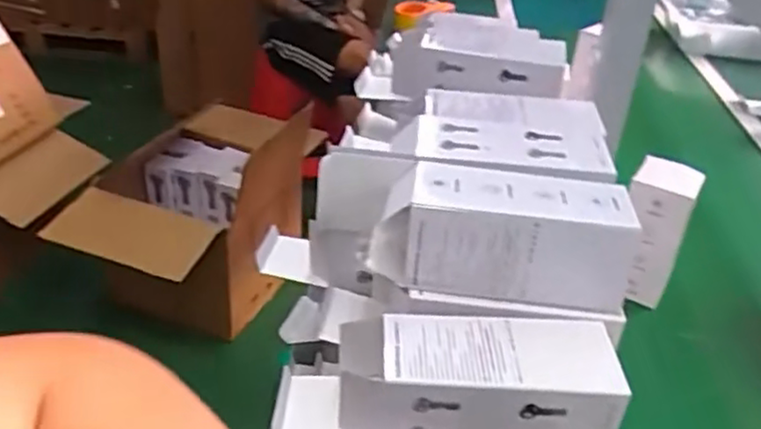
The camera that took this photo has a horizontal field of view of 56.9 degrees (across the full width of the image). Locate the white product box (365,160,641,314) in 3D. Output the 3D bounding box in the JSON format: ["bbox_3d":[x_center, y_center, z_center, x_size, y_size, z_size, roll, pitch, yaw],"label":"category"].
[{"bbox_3d":[0.091,0.014,0.537,0.187,0.071,0.087,11,33,9],"label":"white product box"}]

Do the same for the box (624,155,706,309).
[{"bbox_3d":[0.335,0.027,0.877,0.072,0.174,0.066,26,38,30],"label":"box"}]

